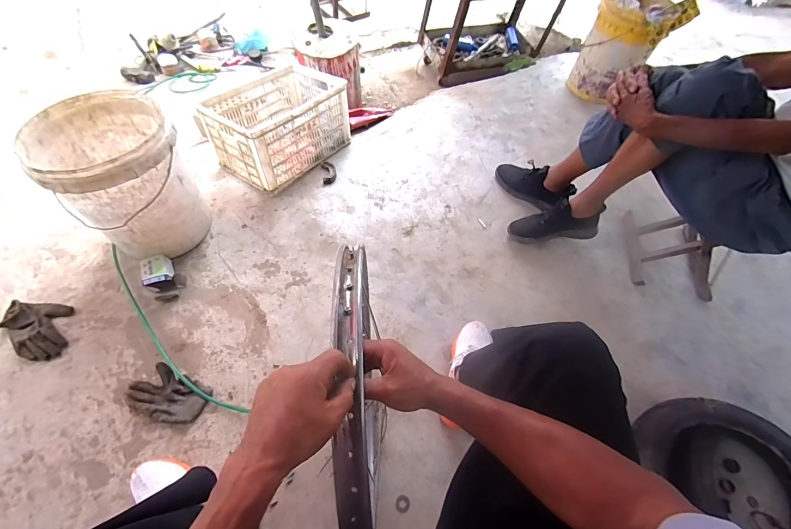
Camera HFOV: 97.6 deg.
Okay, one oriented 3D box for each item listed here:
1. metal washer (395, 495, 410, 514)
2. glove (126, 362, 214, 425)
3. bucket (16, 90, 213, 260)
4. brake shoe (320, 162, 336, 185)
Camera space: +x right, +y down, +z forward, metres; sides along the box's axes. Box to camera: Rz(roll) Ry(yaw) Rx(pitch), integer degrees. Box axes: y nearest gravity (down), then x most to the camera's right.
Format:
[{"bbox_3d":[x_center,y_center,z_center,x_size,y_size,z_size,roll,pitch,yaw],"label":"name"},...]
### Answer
[{"bbox_3d":[0.017,0.544,0.785,0.033,0.004,0.033,4,60,-7],"label":"metal washer"},{"bbox_3d":[-0.554,0.318,0.841,0.180,0.026,0.108,26,60,6],"label":"glove"},{"bbox_3d":[-0.718,-0.230,0.938,0.293,0.334,0.338,-36,71,-25],"label":"bucket"},{"bbox_3d":[-0.245,-0.341,1.270,0.051,0.017,0.116,-7,62,-12],"label":"brake shoe"}]

